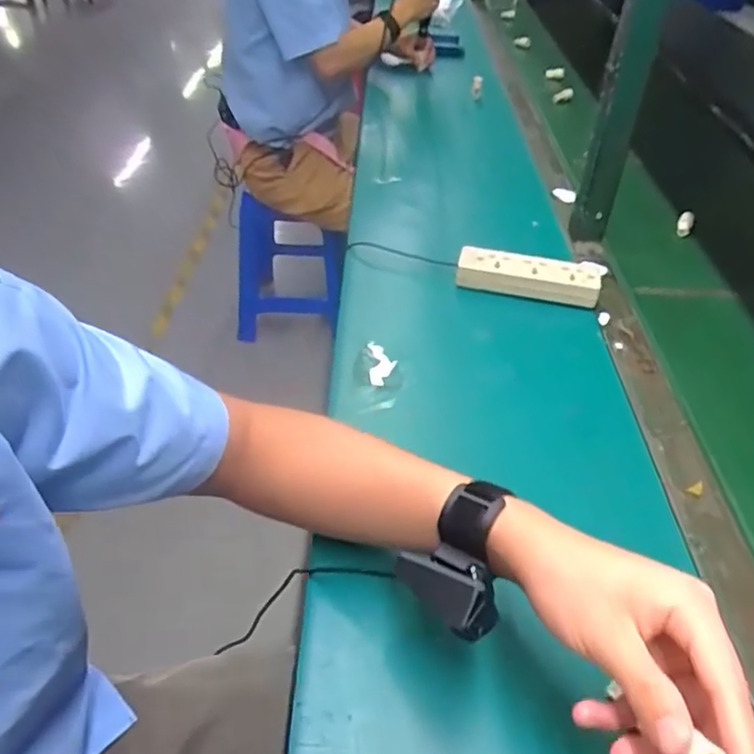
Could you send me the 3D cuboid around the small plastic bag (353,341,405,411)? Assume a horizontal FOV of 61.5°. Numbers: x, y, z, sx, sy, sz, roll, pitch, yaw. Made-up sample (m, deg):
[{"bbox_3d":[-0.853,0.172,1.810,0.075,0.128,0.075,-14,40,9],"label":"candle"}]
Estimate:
[{"bbox_3d":[0.003,-0.002,0.665,0.050,0.013,0.096,-7,42,-11],"label":"small plastic bag"}]

